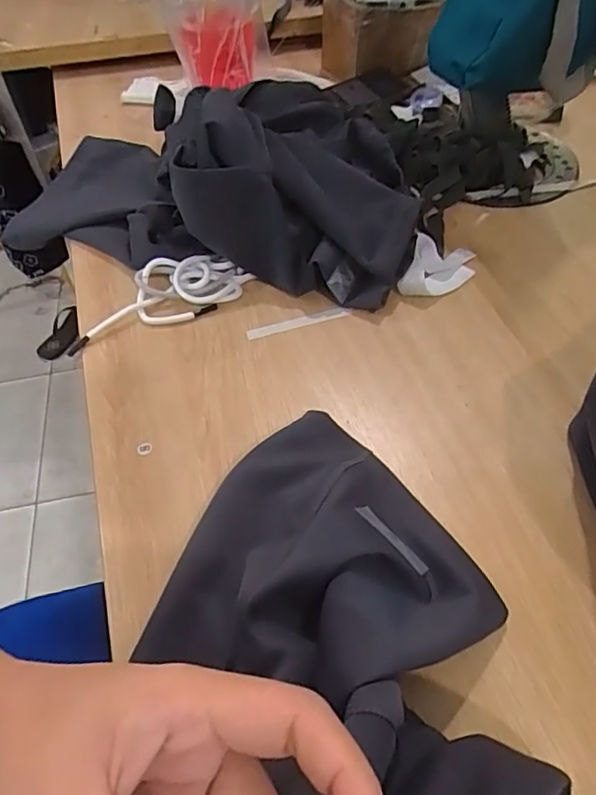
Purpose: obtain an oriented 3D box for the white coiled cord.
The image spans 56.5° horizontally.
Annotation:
[{"bbox_3d":[-0.129,-0.095,0.511,0.164,0.029,0.060,-16,51,-8],"label":"white coiled cord"}]

